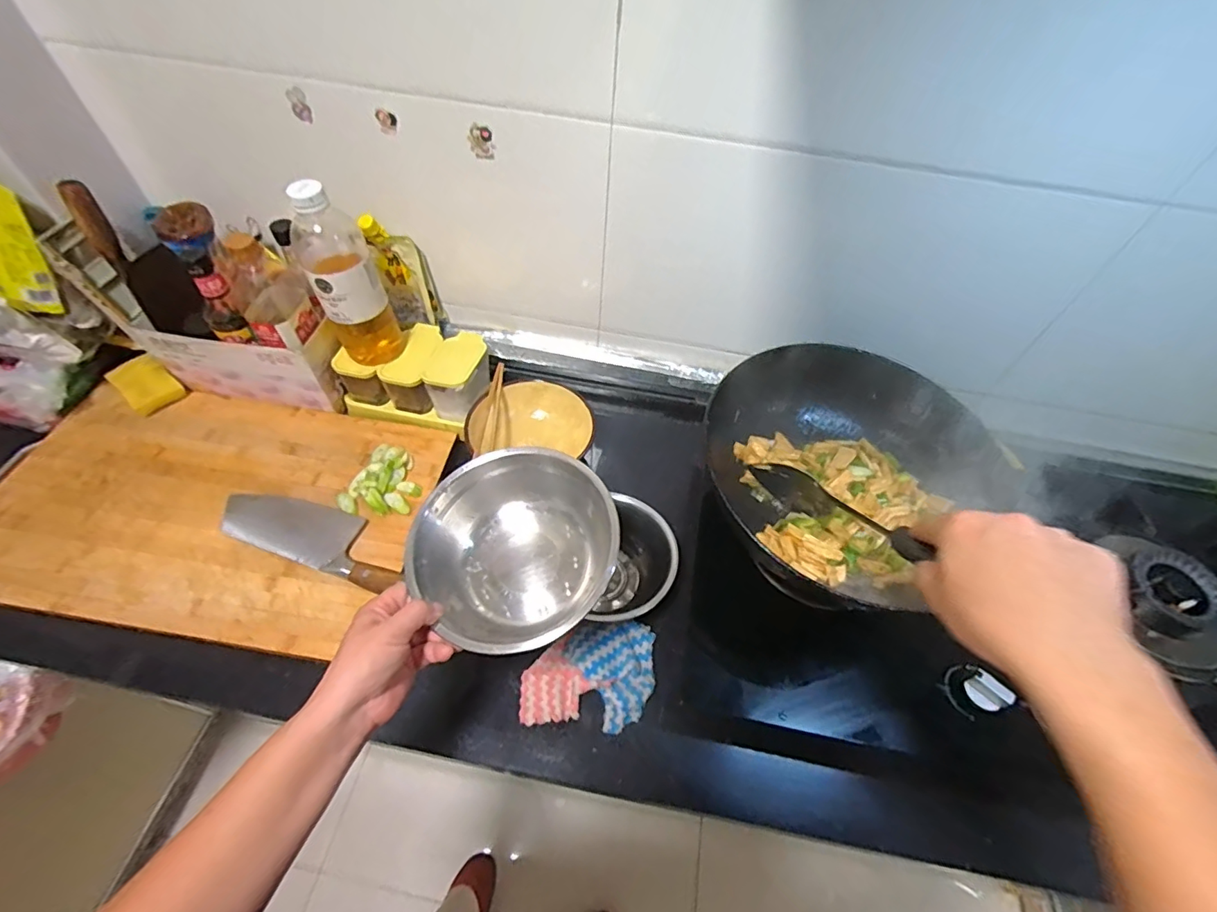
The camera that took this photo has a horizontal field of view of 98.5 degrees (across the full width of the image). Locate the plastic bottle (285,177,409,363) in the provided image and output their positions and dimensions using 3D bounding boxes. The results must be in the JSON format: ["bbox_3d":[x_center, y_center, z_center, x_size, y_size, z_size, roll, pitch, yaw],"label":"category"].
[{"bbox_3d":[-0.337,-0.227,0.678,0.084,0.230,0.082,-27,61,-21],"label":"plastic bottle"}]

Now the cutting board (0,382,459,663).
[{"bbox_3d":[-0.531,0.059,0.701,0.548,0.035,0.332,9,54,2],"label":"cutting board"}]

